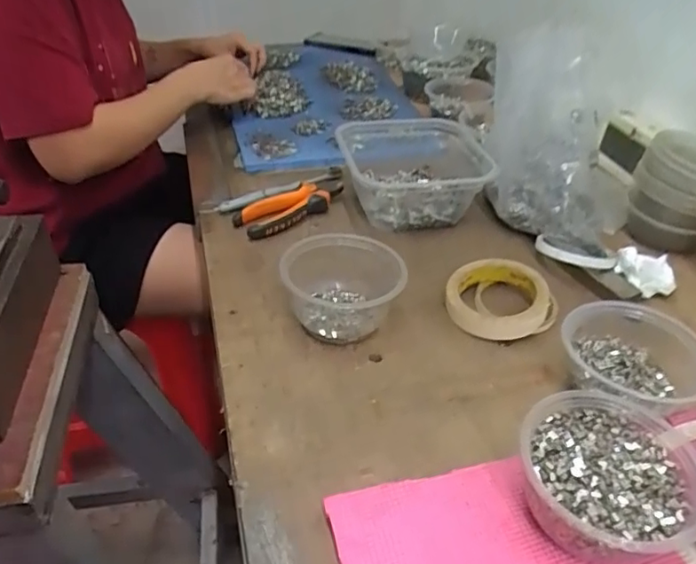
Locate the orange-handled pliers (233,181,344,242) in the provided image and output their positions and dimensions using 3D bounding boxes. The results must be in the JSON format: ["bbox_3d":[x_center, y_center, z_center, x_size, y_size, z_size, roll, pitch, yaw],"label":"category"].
[{"bbox_3d":[-0.064,-0.094,0.706,0.147,0.026,0.061,-21,43,-25],"label":"orange-handled pliers"}]

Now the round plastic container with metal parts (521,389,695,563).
[{"bbox_3d":[0.176,0.135,0.394,0.115,0.058,0.110,1,39,0],"label":"round plastic container with metal parts"}]

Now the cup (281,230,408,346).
[{"bbox_3d":[-0.005,0.008,0.556,0.115,0.064,0.100,2,39,1],"label":"cup"}]

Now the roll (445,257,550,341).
[{"bbox_3d":[0.150,0.012,0.583,0.095,0.031,0.099,1,39,0],"label":"roll"}]

